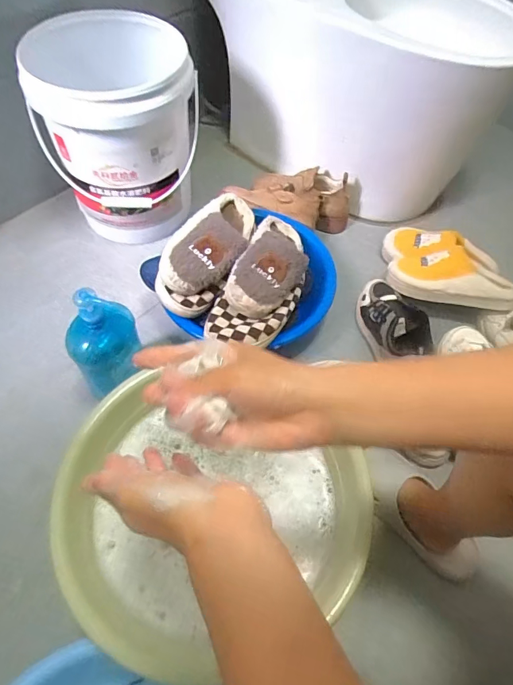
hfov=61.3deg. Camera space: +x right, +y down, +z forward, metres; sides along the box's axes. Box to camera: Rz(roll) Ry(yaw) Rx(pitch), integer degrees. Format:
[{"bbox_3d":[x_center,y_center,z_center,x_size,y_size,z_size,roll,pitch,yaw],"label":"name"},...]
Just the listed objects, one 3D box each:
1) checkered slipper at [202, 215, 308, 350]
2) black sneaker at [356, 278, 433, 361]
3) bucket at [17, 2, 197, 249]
[{"bbox_3d":[0.019,-0.116,0.775,0.124,0.082,0.308,22,59,10],"label":"checkered slipper"},{"bbox_3d":[0.268,-0.039,0.861,0.096,0.087,0.207,-8,58,-8],"label":"black sneaker"},{"bbox_3d":[-0.270,-0.420,0.899,0.283,0.337,0.282,2,57,-3],"label":"bucket"}]

